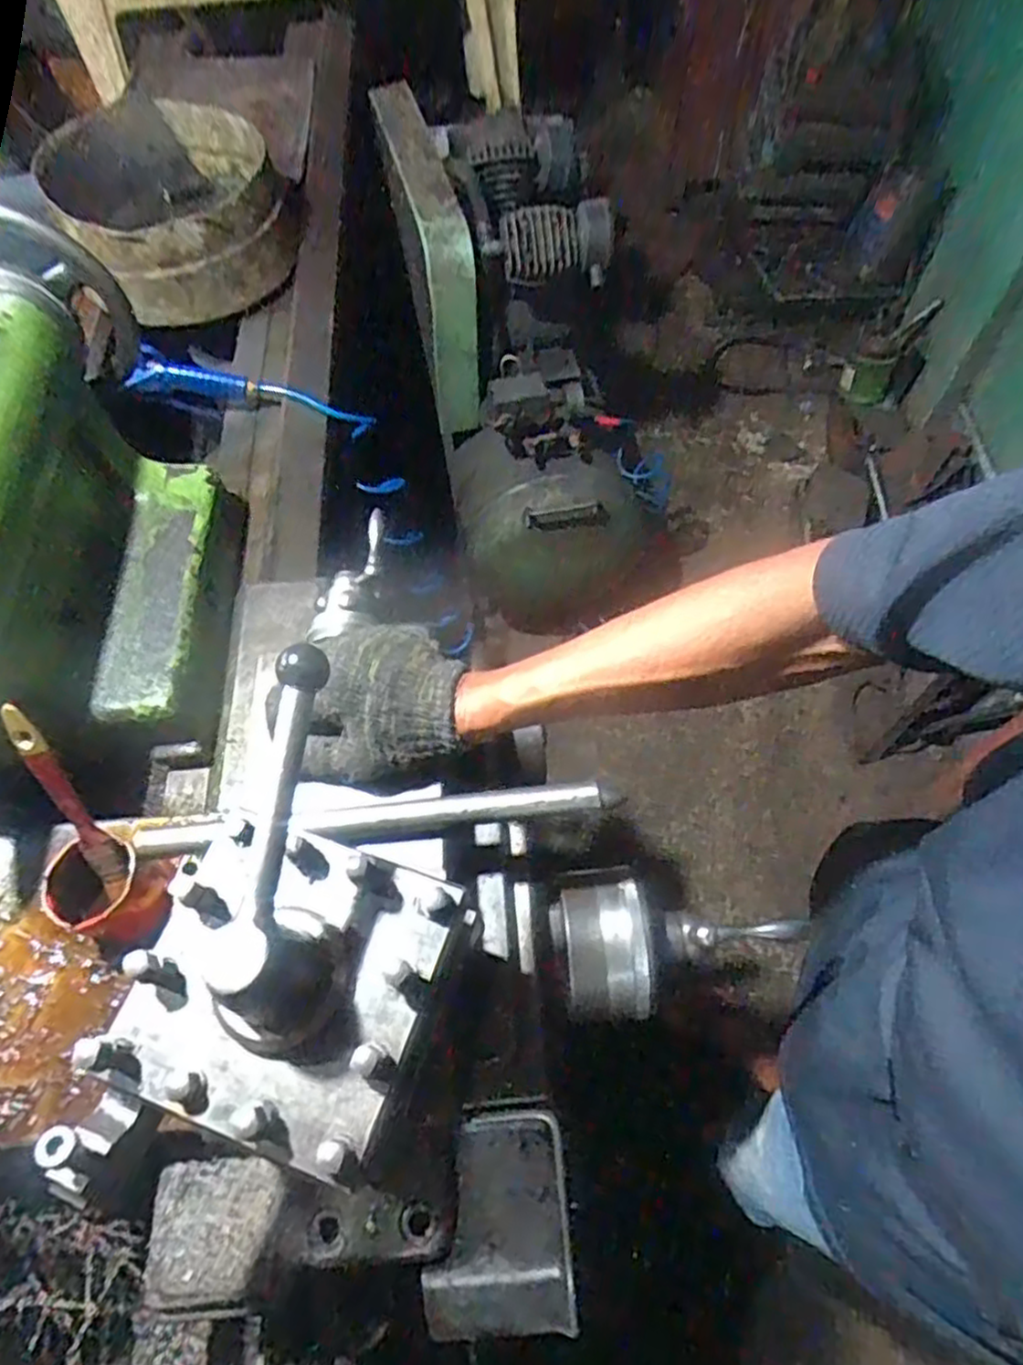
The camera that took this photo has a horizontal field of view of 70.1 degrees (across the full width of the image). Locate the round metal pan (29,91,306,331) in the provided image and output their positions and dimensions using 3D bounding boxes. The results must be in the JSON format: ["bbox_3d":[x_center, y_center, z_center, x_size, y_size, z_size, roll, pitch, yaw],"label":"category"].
[{"bbox_3d":[-0.435,-0.617,0.947,0.283,0.122,0.313,-26,63,-12],"label":"round metal pan"}]

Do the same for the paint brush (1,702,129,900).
[{"bbox_3d":[-0.284,0.078,0.470,0.022,0.147,0.010,-19,28,-9],"label":"paint brush"}]

